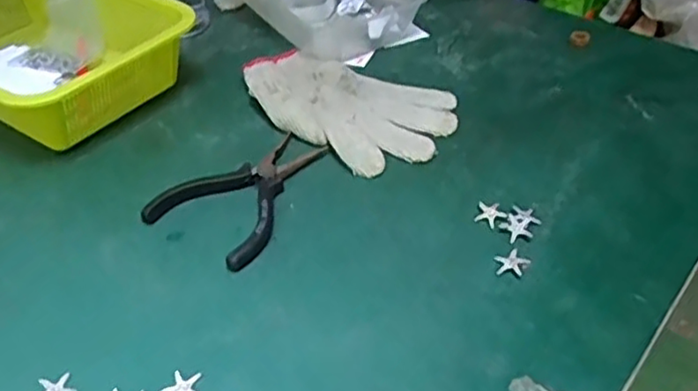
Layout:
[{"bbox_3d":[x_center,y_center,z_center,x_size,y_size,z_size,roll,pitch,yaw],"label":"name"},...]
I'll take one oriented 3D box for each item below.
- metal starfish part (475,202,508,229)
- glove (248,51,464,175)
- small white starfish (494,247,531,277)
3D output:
[{"bbox_3d":[0.107,0.013,0.492,0.022,0.004,0.023,12,42,14],"label":"metal starfish part"},{"bbox_3d":[0.001,-0.090,0.603,0.200,0.022,0.137,32,50,32],"label":"glove"},{"bbox_3d":[0.114,0.046,0.457,0.022,0.004,0.024,1,41,1],"label":"small white starfish"}]

